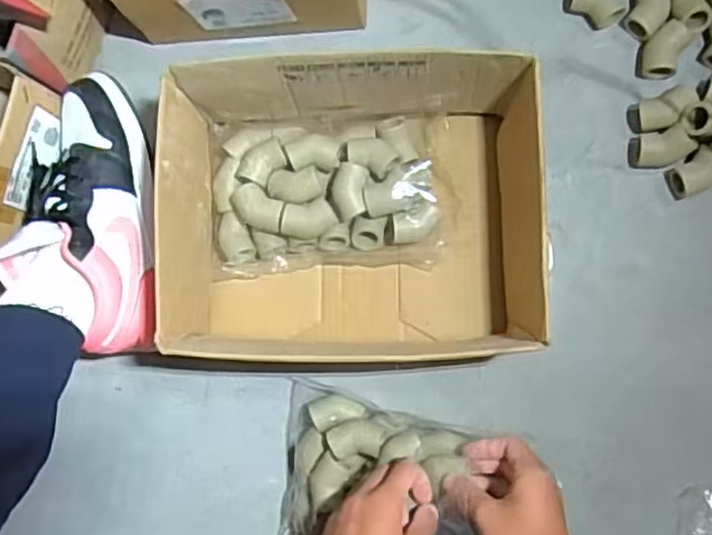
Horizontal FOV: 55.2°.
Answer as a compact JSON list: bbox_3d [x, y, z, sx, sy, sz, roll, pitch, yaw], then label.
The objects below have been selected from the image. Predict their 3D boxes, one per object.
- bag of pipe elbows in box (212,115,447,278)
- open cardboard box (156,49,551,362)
[{"bbox_3d":[-0.023,-0.069,0.615,0.215,0.054,0.143,-2,84,7],"label":"bag of pipe elbows in box"},{"bbox_3d":[-0.001,-0.048,0.580,0.294,0.124,0.230,1,85,8],"label":"open cardboard box"}]

